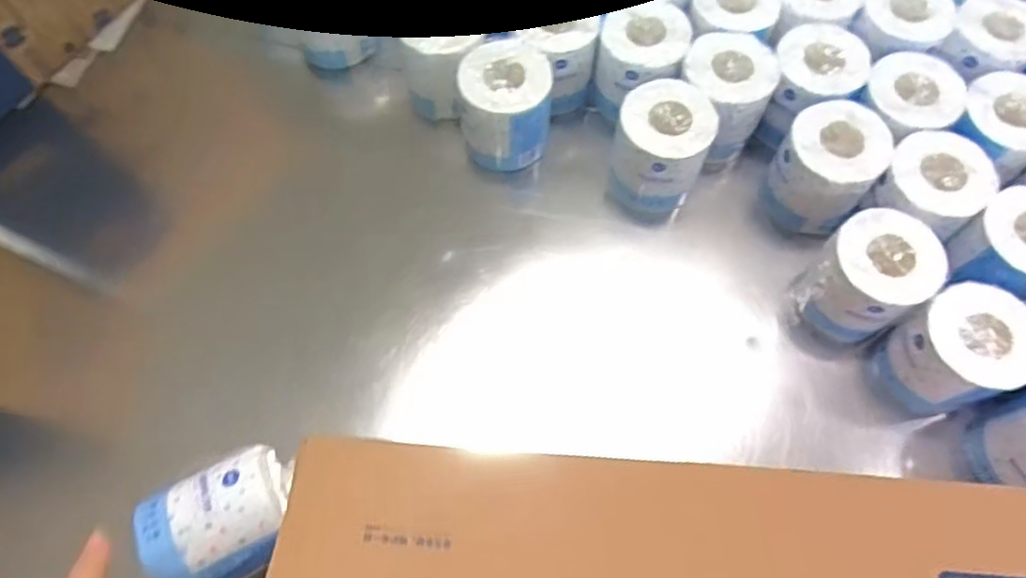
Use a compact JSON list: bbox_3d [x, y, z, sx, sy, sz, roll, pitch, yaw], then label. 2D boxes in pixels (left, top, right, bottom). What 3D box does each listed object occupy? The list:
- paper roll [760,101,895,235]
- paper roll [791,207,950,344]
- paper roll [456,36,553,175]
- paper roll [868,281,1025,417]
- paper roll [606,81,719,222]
[{"bbox_3d":[0.321,-0.125,0.716,0.095,0.100,0.096,0,68,0],"label":"paper roll"},{"bbox_3d":[0.340,-0.009,0.667,0.093,0.107,0.091,0,68,0],"label":"paper roll"},{"bbox_3d":[-0.008,-0.193,0.761,0.097,0.120,0.103,0,68,0],"label":"paper roll"},{"bbox_3d":[0.410,0.060,0.641,0.091,0.105,0.093,0,68,0],"label":"paper roll"},{"bbox_3d":[0.153,-0.143,0.740,0.090,0.127,0.097,0,68,0],"label":"paper roll"}]

